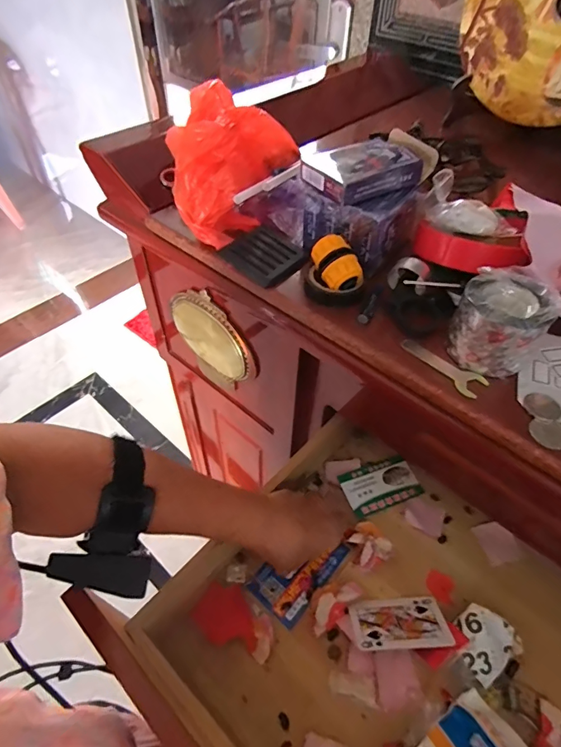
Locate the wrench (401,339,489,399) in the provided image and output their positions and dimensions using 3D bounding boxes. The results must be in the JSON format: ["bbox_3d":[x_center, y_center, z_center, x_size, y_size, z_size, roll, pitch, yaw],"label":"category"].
[{"bbox_3d":[0.121,-0.007,0.323,0.023,0.004,0.066,-34,58,-26],"label":"wrench"}]

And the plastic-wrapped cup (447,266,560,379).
[{"bbox_3d":[0.157,-0.036,0.307,0.058,0.062,0.047,31,56,23],"label":"plastic-wrapped cup"}]

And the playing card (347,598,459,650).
[{"bbox_3d":[0.110,0.231,0.398,0.085,0.005,0.054,-4,17,1],"label":"playing card"}]

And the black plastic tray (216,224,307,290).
[{"bbox_3d":[-0.013,-0.112,0.401,0.067,0.017,0.065,37,58,26],"label":"black plastic tray"}]

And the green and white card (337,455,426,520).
[{"bbox_3d":[0.117,0.130,0.502,0.087,0.005,0.053,-17,52,-16],"label":"green and white card"}]

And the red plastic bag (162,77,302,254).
[{"bbox_3d":[-0.051,-0.204,0.416,0.084,0.093,0.144,17,51,13],"label":"red plastic bag"}]

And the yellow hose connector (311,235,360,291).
[{"bbox_3d":[0.051,-0.091,0.362,0.032,0.030,0.043,11,52,-51],"label":"yellow hose connector"}]

